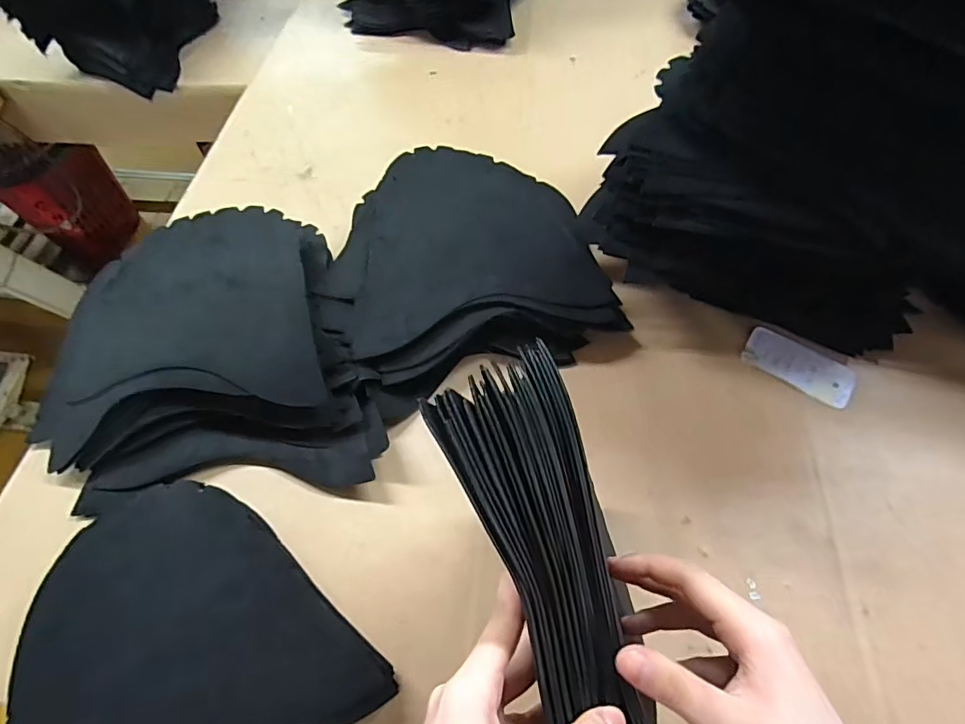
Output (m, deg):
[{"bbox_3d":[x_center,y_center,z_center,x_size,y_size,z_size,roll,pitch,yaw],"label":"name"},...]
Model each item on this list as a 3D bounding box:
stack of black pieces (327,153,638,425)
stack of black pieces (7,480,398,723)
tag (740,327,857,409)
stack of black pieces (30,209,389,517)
[{"bbox_3d":[-0.023,-0.117,0.562,0.277,0.078,0.310,-18,60,-8],"label":"stack of black pieces"},{"bbox_3d":[-0.229,0.203,0.387,0.245,0.045,0.218,-25,61,-12],"label":"stack of black pieces"},{"bbox_3d":[0.322,0.004,0.519,0.103,0.004,0.049,33,66,20],"label":"tag"},{"bbox_3d":[-0.268,-0.016,0.511,0.324,0.087,0.290,-7,59,-2],"label":"stack of black pieces"}]

